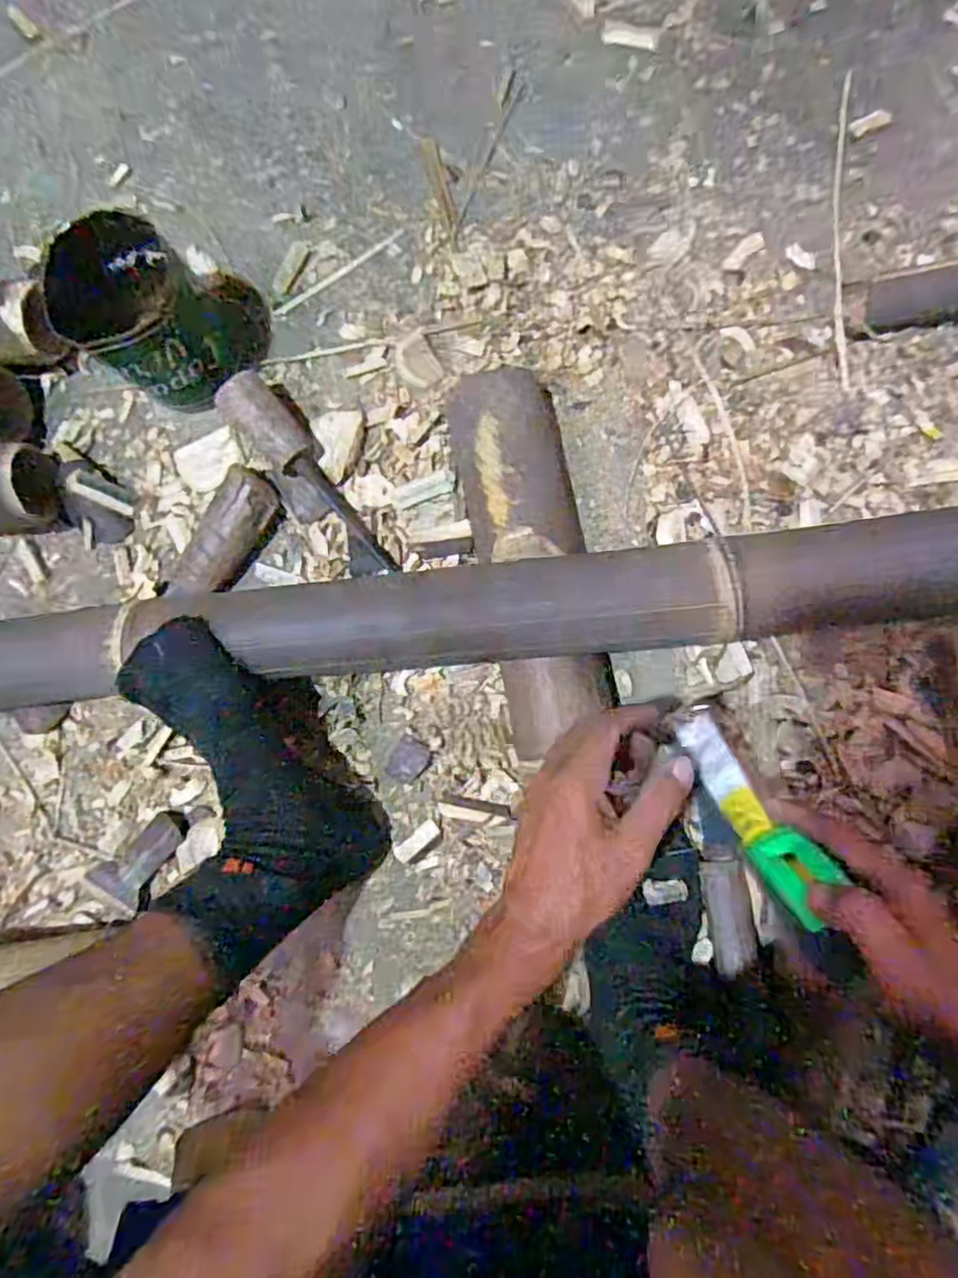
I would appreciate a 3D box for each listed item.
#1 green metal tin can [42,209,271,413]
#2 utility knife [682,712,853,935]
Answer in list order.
[{"bbox_3d":[-0.246,-0.257,0.541,0.113,0.116,0.118,0,88,6],"label":"green metal tin can"},{"bbox_3d":[0.171,0.107,0.425,0.036,0.033,0.134,-30,69,4],"label":"utility knife"}]

